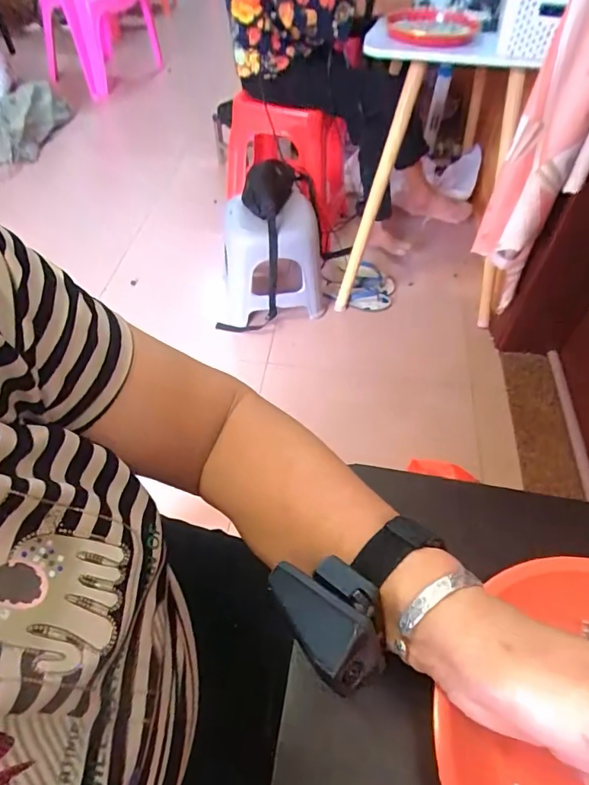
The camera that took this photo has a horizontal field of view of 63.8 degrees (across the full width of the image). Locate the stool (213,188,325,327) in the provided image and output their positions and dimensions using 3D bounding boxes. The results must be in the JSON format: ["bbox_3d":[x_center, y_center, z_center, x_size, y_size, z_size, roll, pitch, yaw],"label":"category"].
[{"bbox_3d":[-0.078,-0.429,1.530,0.345,0.334,0.259,-9,53,-7],"label":"stool"}]

